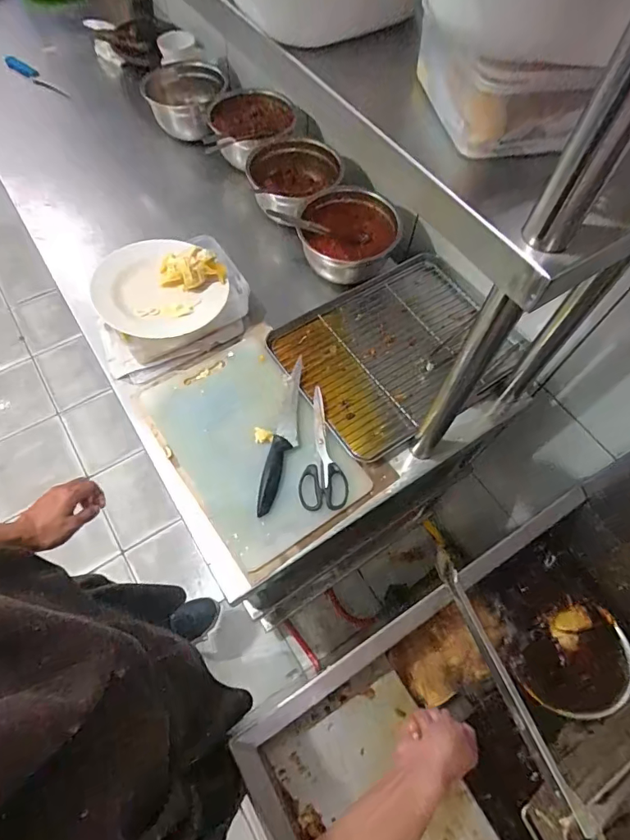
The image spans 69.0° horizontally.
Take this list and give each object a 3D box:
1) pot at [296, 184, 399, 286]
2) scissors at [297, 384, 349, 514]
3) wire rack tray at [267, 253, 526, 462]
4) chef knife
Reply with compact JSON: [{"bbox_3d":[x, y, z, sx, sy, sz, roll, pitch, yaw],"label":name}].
[{"bbox_3d":[0.062,-0.345,0.877,0.179,0.108,0.161,14,62,3],"label":"pot"},{"bbox_3d":[0.020,0.043,0.722,0.072,0.016,0.199,6,62,0],"label":"scissors"},{"bbox_3d":[0.154,-0.130,0.825,0.389,0.042,0.302,-28,68,-17],"label":"wire rack tray"},{"bbox_3d":[-0.045,0.019,0.732,0.036,0.015,0.269,13,62,3],"label":"chef knife"}]

